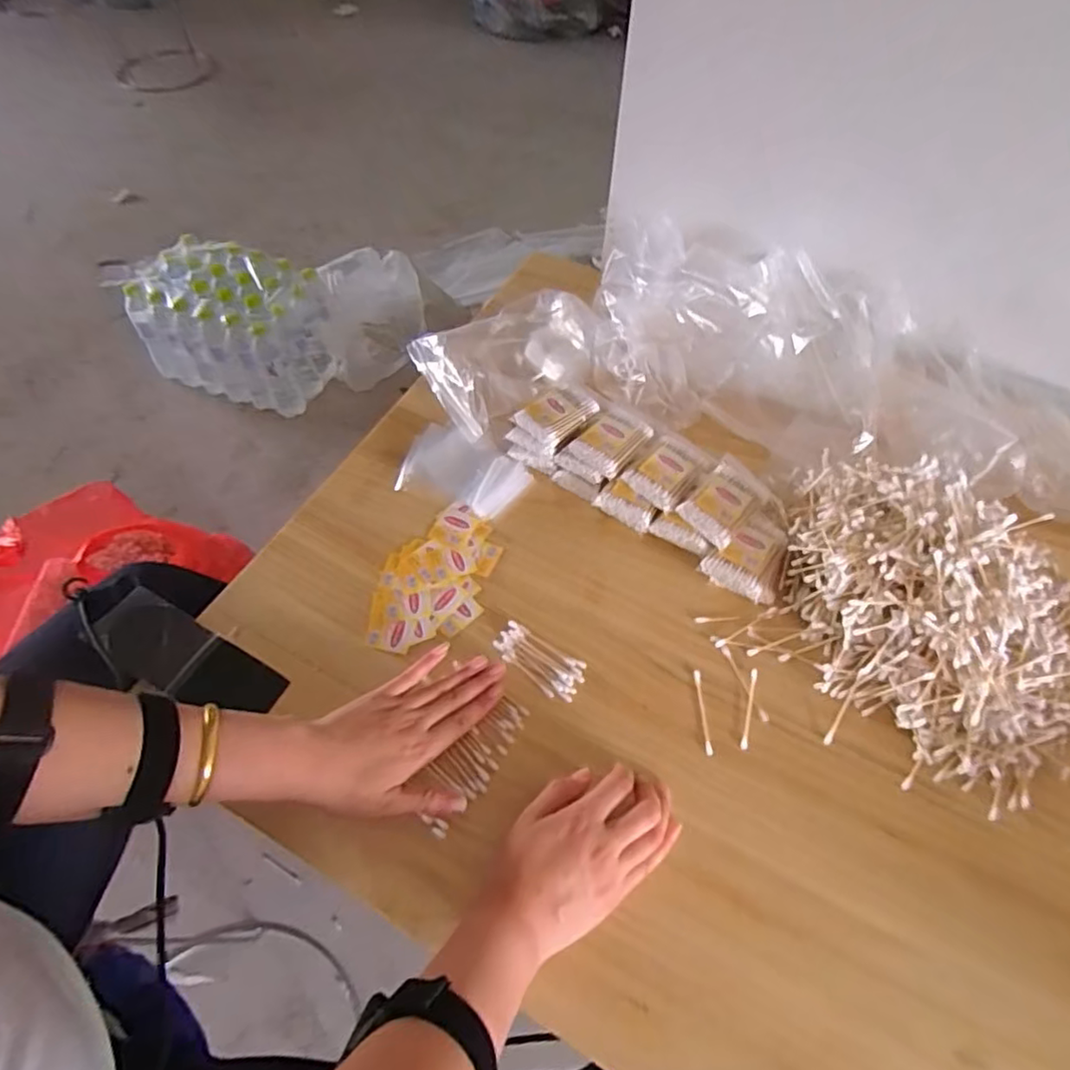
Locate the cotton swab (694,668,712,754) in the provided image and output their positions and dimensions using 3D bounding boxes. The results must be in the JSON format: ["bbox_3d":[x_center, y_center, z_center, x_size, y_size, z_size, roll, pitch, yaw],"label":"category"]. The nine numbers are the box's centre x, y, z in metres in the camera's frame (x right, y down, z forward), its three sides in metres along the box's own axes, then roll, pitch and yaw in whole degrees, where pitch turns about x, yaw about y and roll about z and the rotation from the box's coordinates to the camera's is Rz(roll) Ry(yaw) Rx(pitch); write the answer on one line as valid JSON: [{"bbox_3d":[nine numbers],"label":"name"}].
[{"bbox_3d":[0.144,0.150,0.537,0.006,0.004,0.073,0,55,0],"label":"cotton swab"}]

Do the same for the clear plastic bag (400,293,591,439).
[{"bbox_3d":[-0.026,-0.204,0.744,0.212,0.053,0.173,-16,57,-11],"label":"clear plastic bag"}]

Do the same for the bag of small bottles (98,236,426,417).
[{"bbox_3d":[-0.592,-0.478,1.454,0.622,0.261,0.332,-2,57,-2],"label":"bag of small bottles"}]

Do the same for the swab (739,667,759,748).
[{"bbox_3d":[0.184,0.147,0.539,0.006,0.004,0.073,15,57,10],"label":"swab"}]

